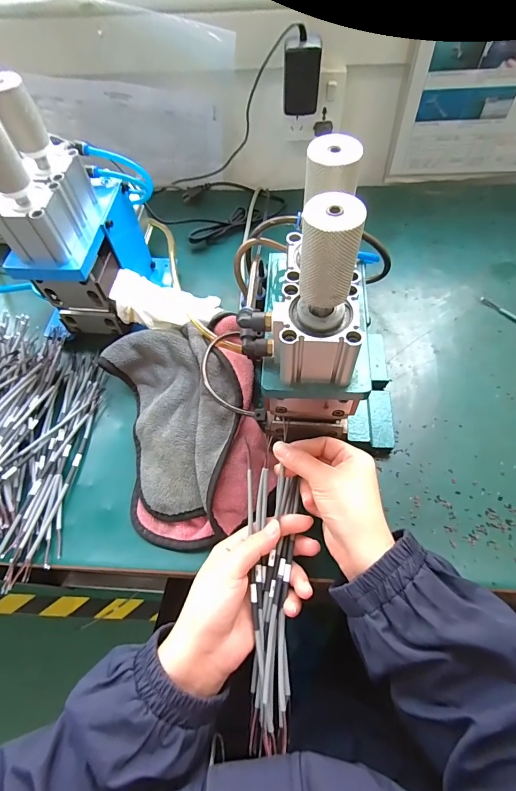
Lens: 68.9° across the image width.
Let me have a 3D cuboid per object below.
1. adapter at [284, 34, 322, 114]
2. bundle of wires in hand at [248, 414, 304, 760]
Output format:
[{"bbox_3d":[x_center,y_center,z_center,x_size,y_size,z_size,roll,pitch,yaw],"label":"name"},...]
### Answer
[{"bbox_3d":[0.059,-0.425,0.496,0.047,0.084,0.029,2,61,4],"label":"adapter"},{"bbox_3d":[0.013,0.150,0.329,0.046,0.030,0.247,0,68,3],"label":"bundle of wires in hand"}]

